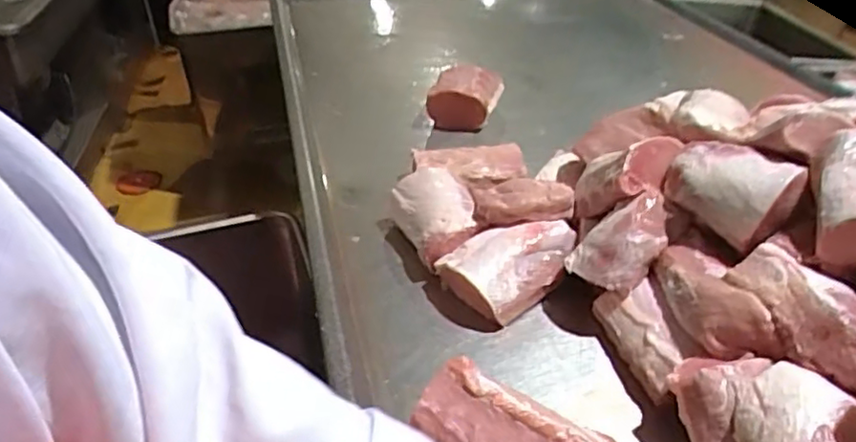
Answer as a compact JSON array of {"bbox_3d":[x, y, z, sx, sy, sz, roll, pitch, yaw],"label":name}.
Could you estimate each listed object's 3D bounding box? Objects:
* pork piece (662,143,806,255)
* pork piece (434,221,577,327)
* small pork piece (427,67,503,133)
[{"bbox_3d":[0.359,-0.039,0.774,0.088,0.076,0.134,-23,40,-28],"label":"pork piece"},{"bbox_3d":[0.111,0.051,0.870,0.163,0.059,0.118,-25,41,-29],"label":"pork piece"},{"bbox_3d":[0.075,-0.240,1.281,0.124,0.080,0.138,9,36,15],"label":"small pork piece"}]

